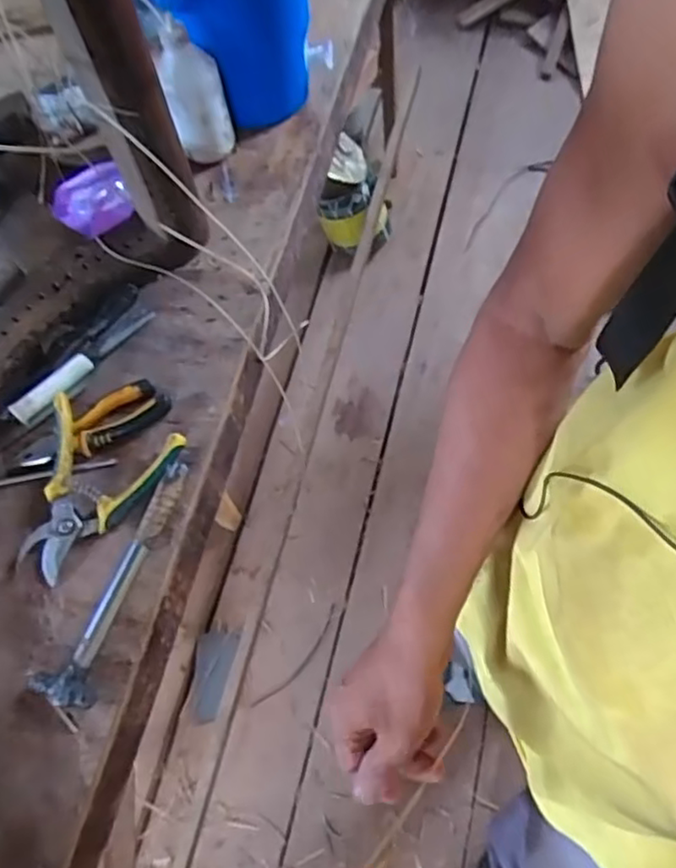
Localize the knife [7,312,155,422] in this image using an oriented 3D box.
[{"bbox_3d":[-0.281,-0.080,0.724,0.021,0.023,0.183,38,73,16],"label":"knife"}]

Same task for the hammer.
[{"bbox_3d":[-0.206,0.129,0.624,0.052,0.026,0.248,18,69,10],"label":"hammer"}]

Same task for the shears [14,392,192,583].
[{"bbox_3d":[-0.252,0.058,0.653,0.137,0.032,0.170,19,69,10],"label":"shears"}]

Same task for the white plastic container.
[{"bbox_3d":[-0.172,-0.407,0.792,0.070,0.147,0.074,-15,65,-2],"label":"white plastic container"}]

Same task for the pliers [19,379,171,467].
[{"bbox_3d":[-0.257,-0.007,0.688,0.157,0.016,0.049,-30,69,-10],"label":"pliers"}]

